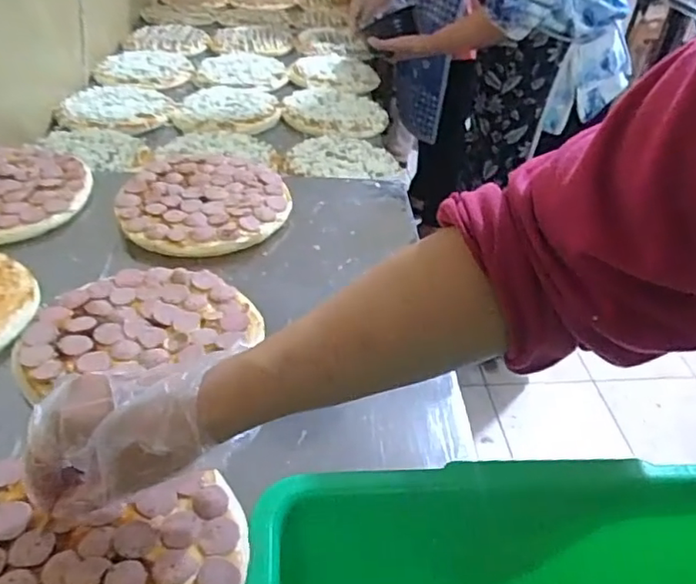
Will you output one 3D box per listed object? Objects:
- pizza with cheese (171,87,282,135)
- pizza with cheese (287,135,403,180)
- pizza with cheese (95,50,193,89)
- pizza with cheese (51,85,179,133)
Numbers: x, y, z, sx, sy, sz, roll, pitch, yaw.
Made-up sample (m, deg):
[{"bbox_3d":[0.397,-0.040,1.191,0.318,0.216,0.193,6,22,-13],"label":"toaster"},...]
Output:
[{"bbox_3d":[-0.233,-0.353,1.150,0.197,0.016,0.214,-3,40,-11],"label":"pizza with cheese"},{"bbox_3d":[-0.009,-0.224,1.003,0.183,0.025,0.151,1,39,-5],"label":"pizza with cheese"},{"bbox_3d":[-0.460,-0.507,1.355,0.203,0.024,0.199,-7,41,-16],"label":"pizza with cheese"},{"bbox_3d":[-0.448,-0.357,1.167,0.212,0.023,0.210,3,39,-3],"label":"pizza with cheese"}]

